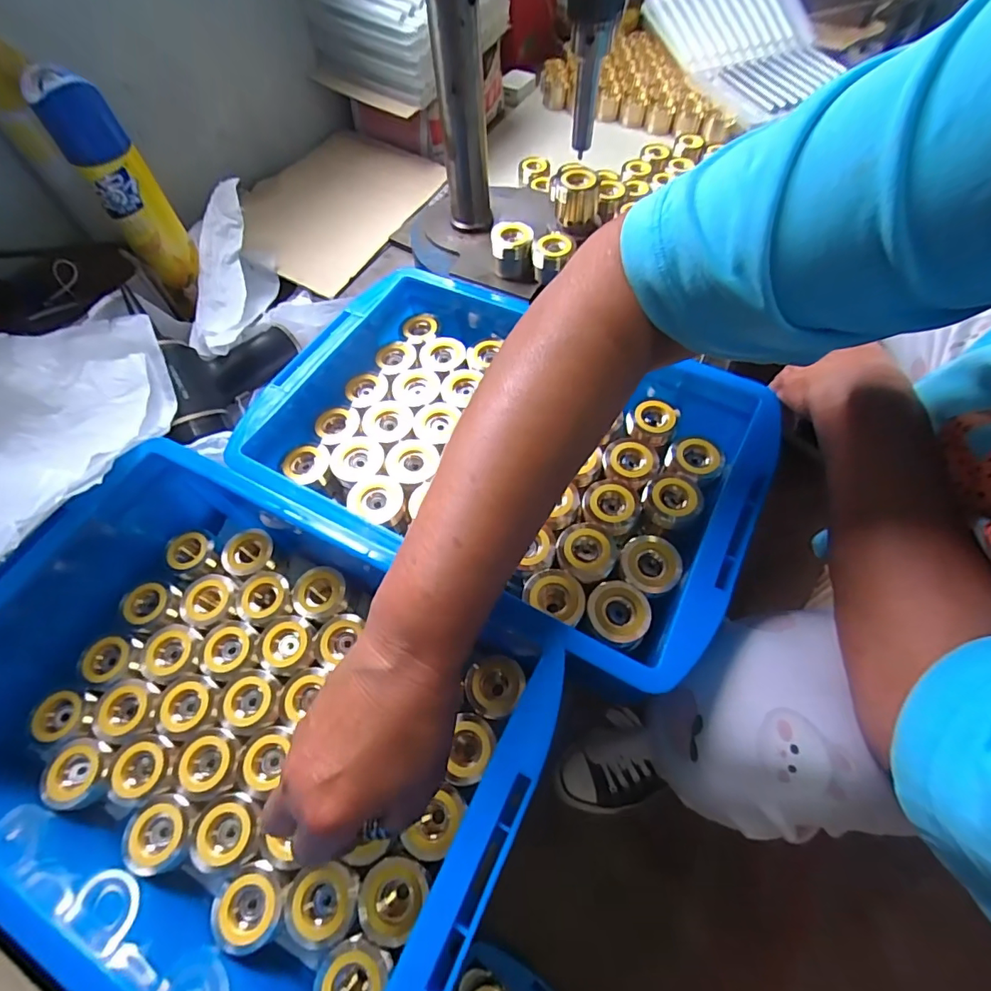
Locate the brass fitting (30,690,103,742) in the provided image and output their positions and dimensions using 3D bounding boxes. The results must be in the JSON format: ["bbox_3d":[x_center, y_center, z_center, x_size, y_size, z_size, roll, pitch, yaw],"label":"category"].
[{"bbox_3d":[-0.296,0.152,0.345,0.024,0.026,0.031,-9,61,-2],"label":"brass fitting"}]

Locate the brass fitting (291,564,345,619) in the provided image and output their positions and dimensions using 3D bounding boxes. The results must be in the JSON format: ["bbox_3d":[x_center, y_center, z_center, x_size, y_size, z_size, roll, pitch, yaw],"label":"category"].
[{"bbox_3d":[-0.134,0.074,0.379,0.038,0.017,0.038,13,63,-27],"label":"brass fitting"}]

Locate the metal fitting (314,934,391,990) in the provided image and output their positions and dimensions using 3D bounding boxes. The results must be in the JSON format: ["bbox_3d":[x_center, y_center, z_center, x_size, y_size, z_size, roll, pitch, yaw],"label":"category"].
[{"bbox_3d":[-0.078,0.268,0.275,0.041,0.035,0.037,-39,66,-16],"label":"metal fitting"}]

